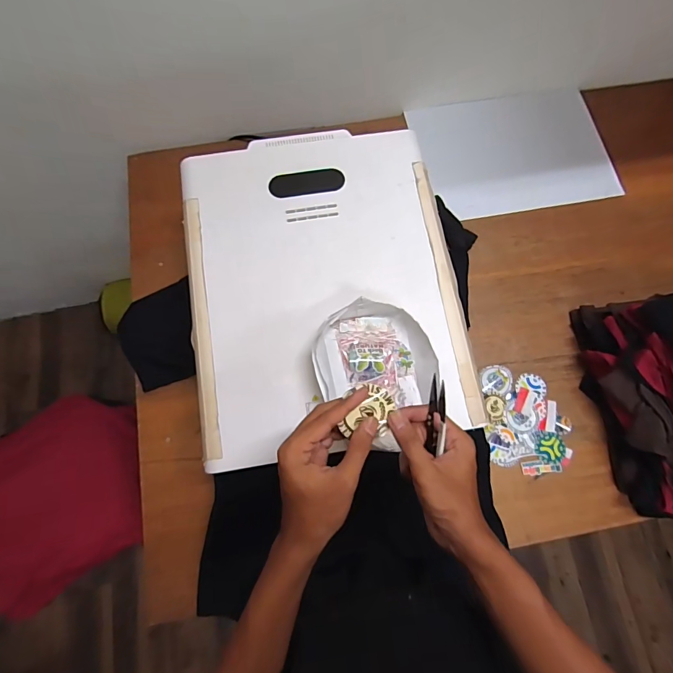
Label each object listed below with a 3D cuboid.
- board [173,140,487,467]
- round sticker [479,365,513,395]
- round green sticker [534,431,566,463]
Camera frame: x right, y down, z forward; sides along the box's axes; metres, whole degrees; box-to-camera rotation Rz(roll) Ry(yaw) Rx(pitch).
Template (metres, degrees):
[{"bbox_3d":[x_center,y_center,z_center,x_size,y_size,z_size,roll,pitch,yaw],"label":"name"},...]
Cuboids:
[{"bbox_3d":[-0.024,-0.091,0.609,0.398,0.027,0.495,-10,74,-3],"label":"board"},{"bbox_3d":[0.296,0.080,0.732,0.060,0.006,0.054,6,74,1],"label":"round sticker"},{"bbox_3d":[0.378,0.197,0.701,0.054,0.004,0.052,0,78,1],"label":"round green sticker"}]

